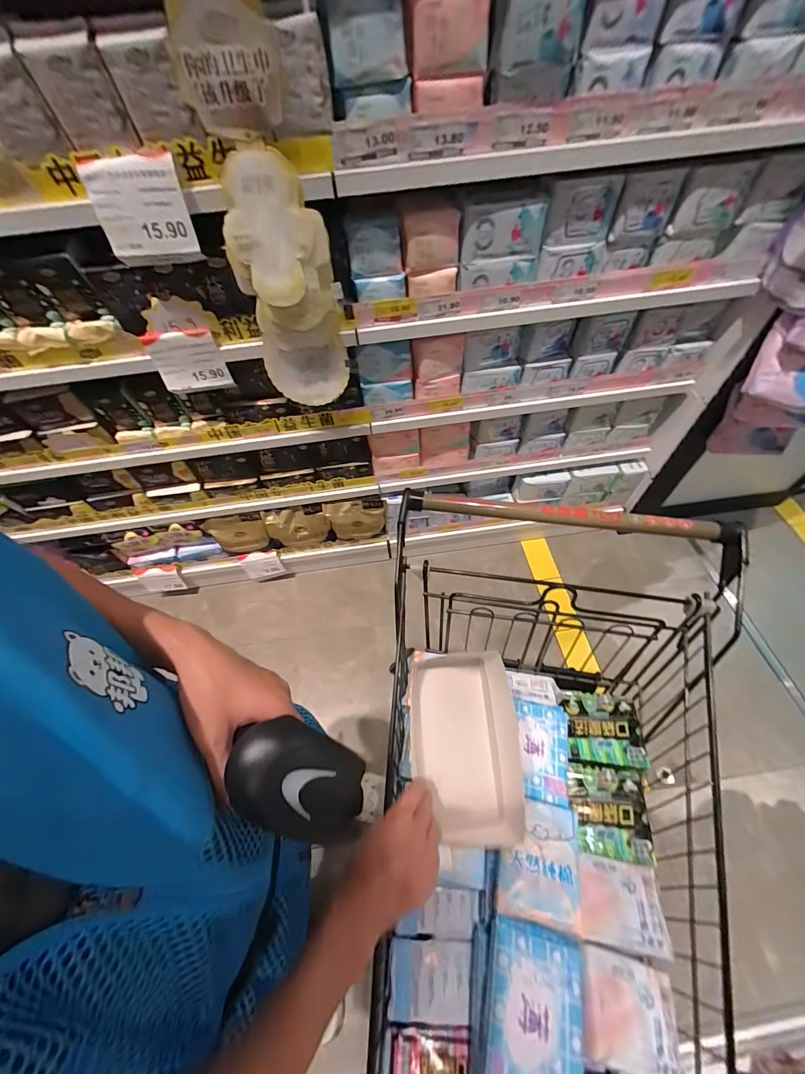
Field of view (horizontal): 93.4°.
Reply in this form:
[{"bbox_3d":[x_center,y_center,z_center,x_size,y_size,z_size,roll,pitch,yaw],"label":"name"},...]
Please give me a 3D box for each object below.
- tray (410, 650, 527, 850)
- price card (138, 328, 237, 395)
[{"bbox_3d":[0.074,0.259,0.482,0.137,0.035,0.206,-9,67,17],"label":"tray"},{"bbox_3d":[-0.473,-0.386,0.847,0.144,0.135,0.015,-11,52,-3],"label":"price card"}]

